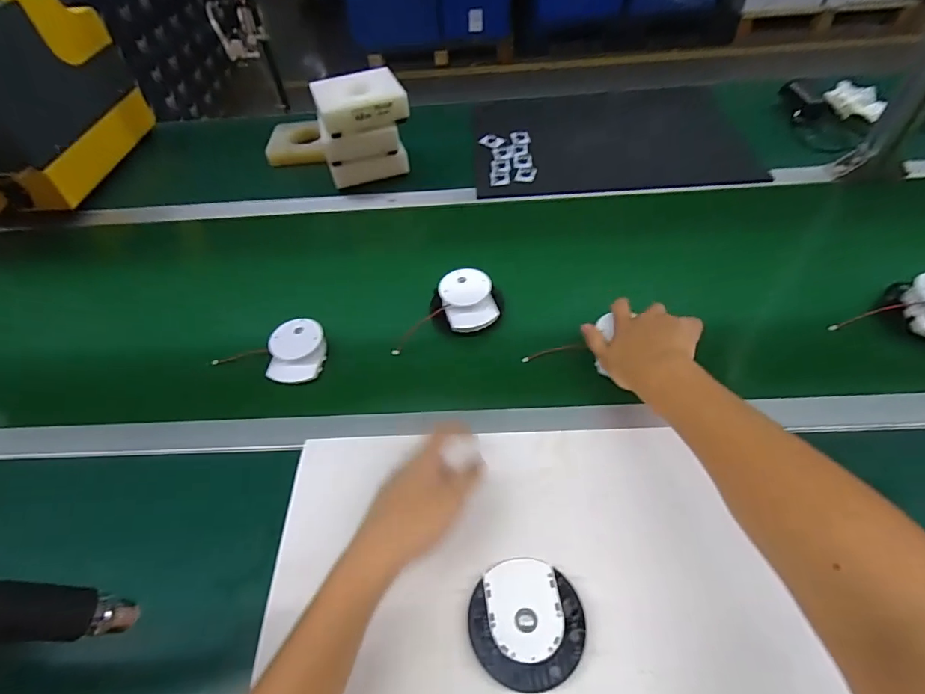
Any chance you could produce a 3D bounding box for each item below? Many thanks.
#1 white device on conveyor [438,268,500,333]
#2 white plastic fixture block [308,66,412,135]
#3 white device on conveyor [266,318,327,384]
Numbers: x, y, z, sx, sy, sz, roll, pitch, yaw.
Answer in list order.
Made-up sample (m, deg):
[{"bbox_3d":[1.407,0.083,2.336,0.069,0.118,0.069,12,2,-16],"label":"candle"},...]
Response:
[{"bbox_3d":[0.006,-0.063,0.616,0.065,0.035,0.082,-16,50,-8],"label":"white device on conveyor"},{"bbox_3d":[-0.172,-0.408,0.789,0.144,0.046,0.112,-18,51,-9],"label":"white plastic fixture block"},{"bbox_3d":[-0.207,0.006,0.594,0.062,0.036,0.082,-1,50,5],"label":"white device on conveyor"}]

